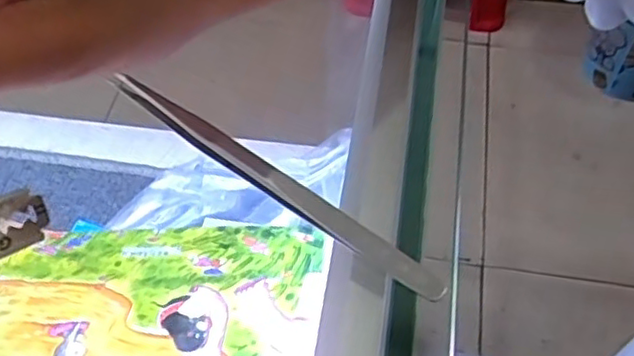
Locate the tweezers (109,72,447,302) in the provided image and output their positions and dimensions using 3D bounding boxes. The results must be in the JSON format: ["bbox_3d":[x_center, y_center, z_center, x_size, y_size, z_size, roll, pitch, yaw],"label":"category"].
[{"bbox_3d":[-0.016,0.000,0.199,0.124,0.010,0.008,30,60,20],"label":"tweezers"}]

